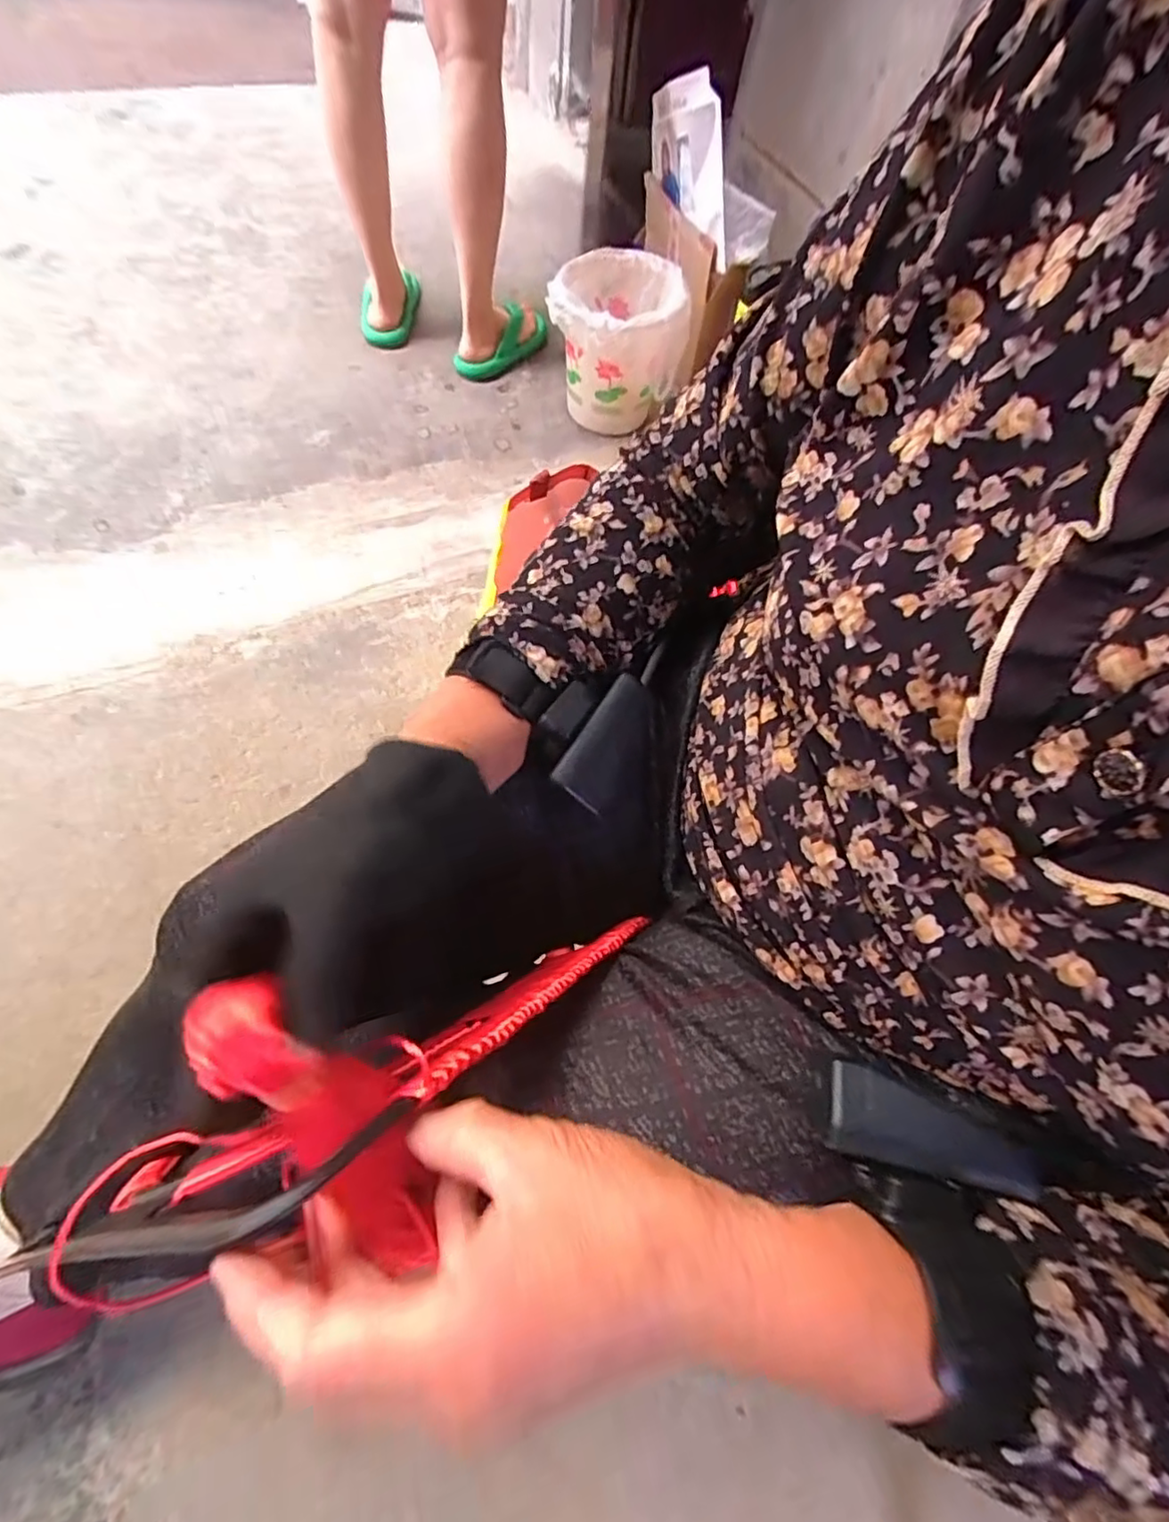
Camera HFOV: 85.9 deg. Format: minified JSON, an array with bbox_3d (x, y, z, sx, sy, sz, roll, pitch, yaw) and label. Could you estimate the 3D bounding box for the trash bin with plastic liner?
[{"bbox_3d":[0.059,-0.742,1.162,0.209,0.259,0.213,35,65,11],"label":"trash bin with plastic liner"}]

